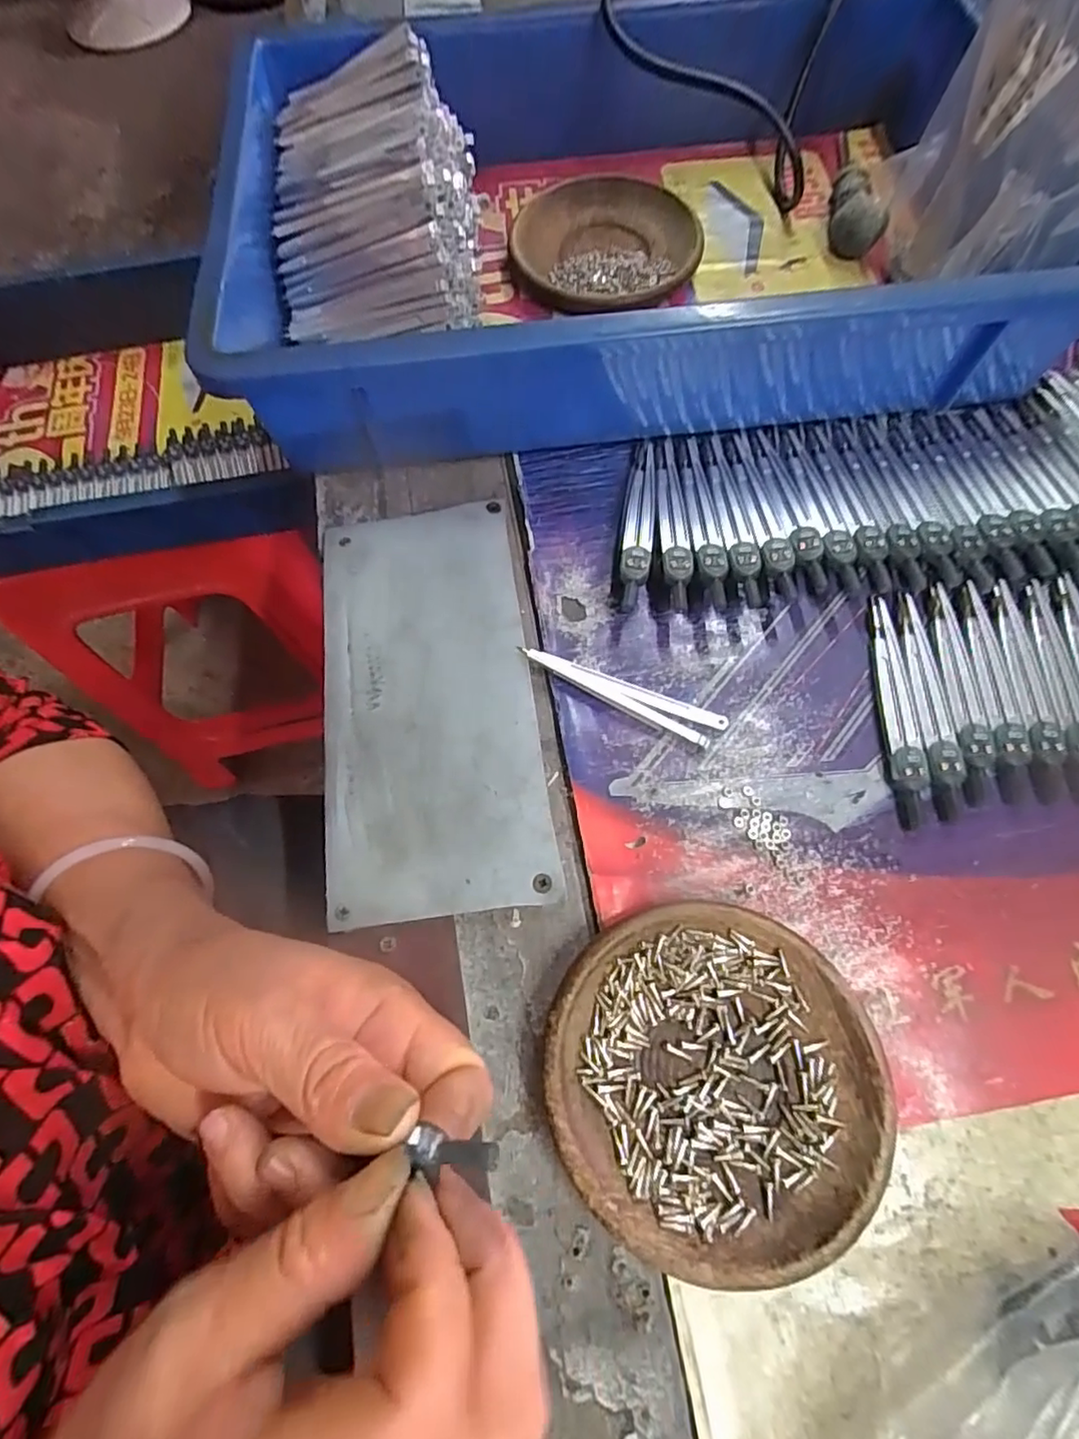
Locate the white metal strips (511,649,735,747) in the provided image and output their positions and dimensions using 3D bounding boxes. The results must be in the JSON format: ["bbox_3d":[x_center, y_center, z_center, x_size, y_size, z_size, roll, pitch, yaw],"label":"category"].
[{"bbox_3d":[0.037,-0.014,0.279,0.095,0.009,0.016,25,73,11],"label":"white metal strips"}]

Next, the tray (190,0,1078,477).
[{"bbox_3d":[0.049,-0.298,0.350,0.434,0.073,0.304,-7,70,0],"label":"tray"}]

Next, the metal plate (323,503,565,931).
[{"bbox_3d":[-0.052,-0.012,0.280,0.092,0.004,0.194,-9,69,-2],"label":"metal plate"}]

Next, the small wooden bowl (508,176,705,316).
[{"bbox_3d":[0.040,-0.289,0.376,0.111,0.019,0.107,-1,70,2],"label":"small wooden bowl"}]

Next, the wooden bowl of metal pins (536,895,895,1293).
[{"bbox_3d":[0.062,0.126,0.218,0.111,0.020,0.111,-1,70,2],"label":"wooden bowl of metal pins"}]

